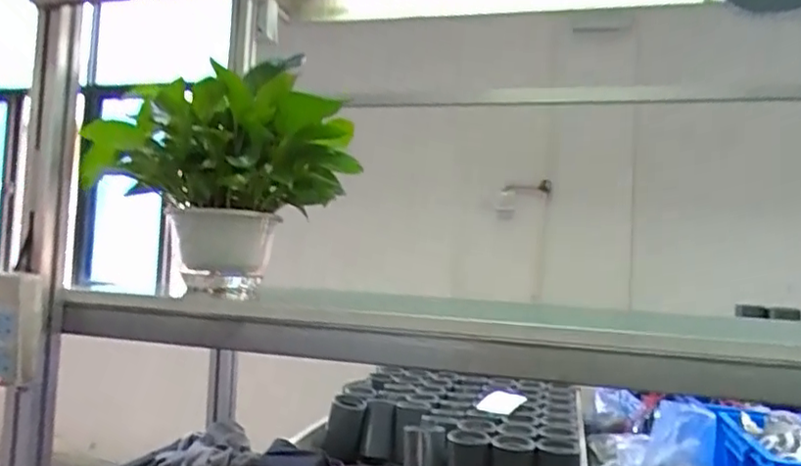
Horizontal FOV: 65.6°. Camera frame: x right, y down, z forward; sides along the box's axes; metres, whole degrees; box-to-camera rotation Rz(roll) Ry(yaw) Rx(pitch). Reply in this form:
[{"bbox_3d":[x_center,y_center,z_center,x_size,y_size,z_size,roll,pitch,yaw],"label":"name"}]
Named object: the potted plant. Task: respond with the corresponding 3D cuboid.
[{"bbox_3d":[-0.263,-0.082,0.960,0.347,0.320,0.250,2,-2,11],"label":"potted plant"}]

